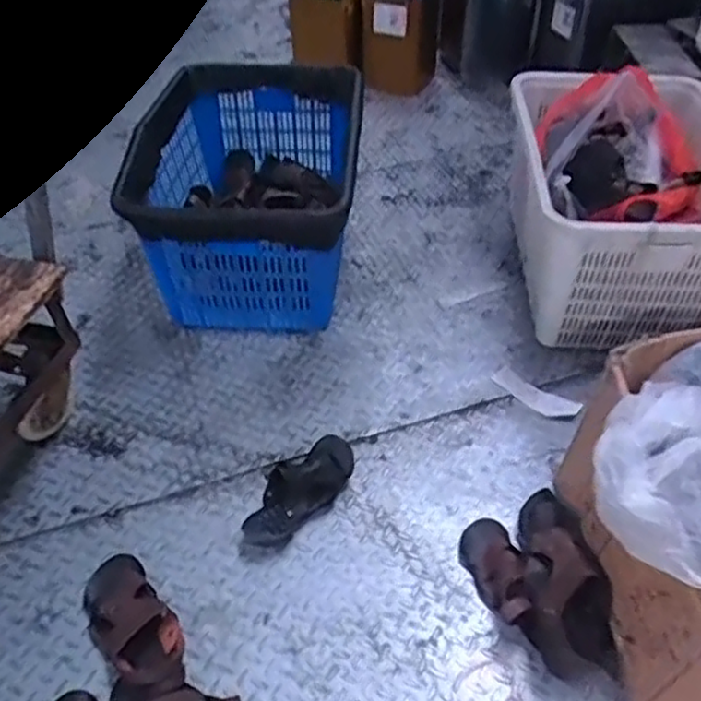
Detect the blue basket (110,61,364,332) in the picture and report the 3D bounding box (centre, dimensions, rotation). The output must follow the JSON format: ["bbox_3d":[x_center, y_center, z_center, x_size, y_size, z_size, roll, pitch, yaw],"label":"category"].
[{"bbox_3d":[-0.242,-0.394,1.785,0.490,0.358,0.644,3,46,3],"label":"blue basket"}]

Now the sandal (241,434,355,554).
[{"bbox_3d":[-0.097,0.261,1.343,0.113,0.074,0.279,34,55,29],"label":"sandal"}]

